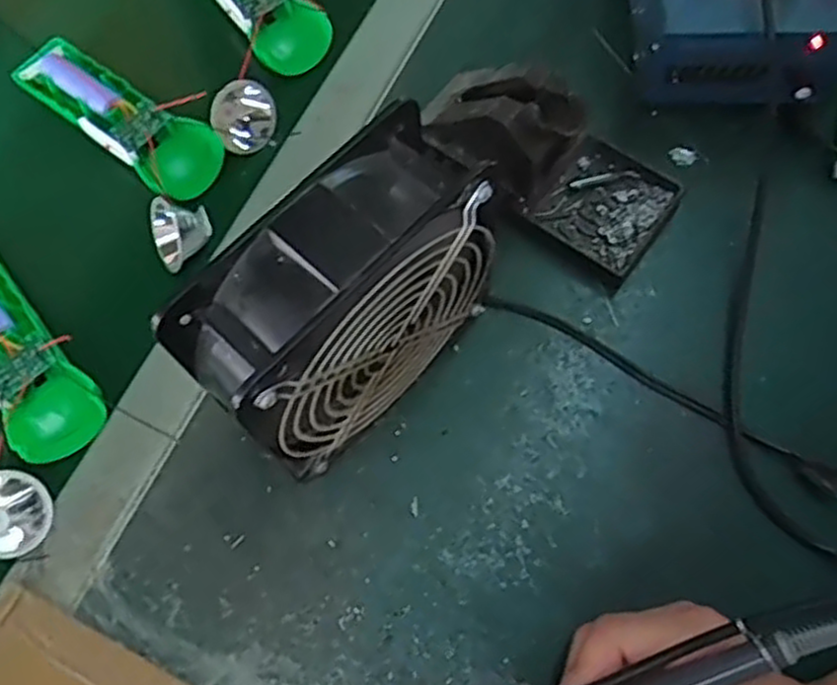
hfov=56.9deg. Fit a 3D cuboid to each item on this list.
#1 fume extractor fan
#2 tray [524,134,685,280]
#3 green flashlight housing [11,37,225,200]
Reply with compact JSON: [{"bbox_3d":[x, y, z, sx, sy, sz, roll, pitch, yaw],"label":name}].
[{"bbox_3d":[-0.032,-0.013,0.365,0.061,0.147,0.143,41,76,17],"label":"fume extractor fan"},{"bbox_3d":[0.110,-0.082,0.458,0.071,0.016,0.068,36,74,16],"label":"tray"},{"bbox_3d":[-0.193,-0.149,0.493,0.154,0.024,0.049,38,75,16],"label":"green flashlight housing"}]

